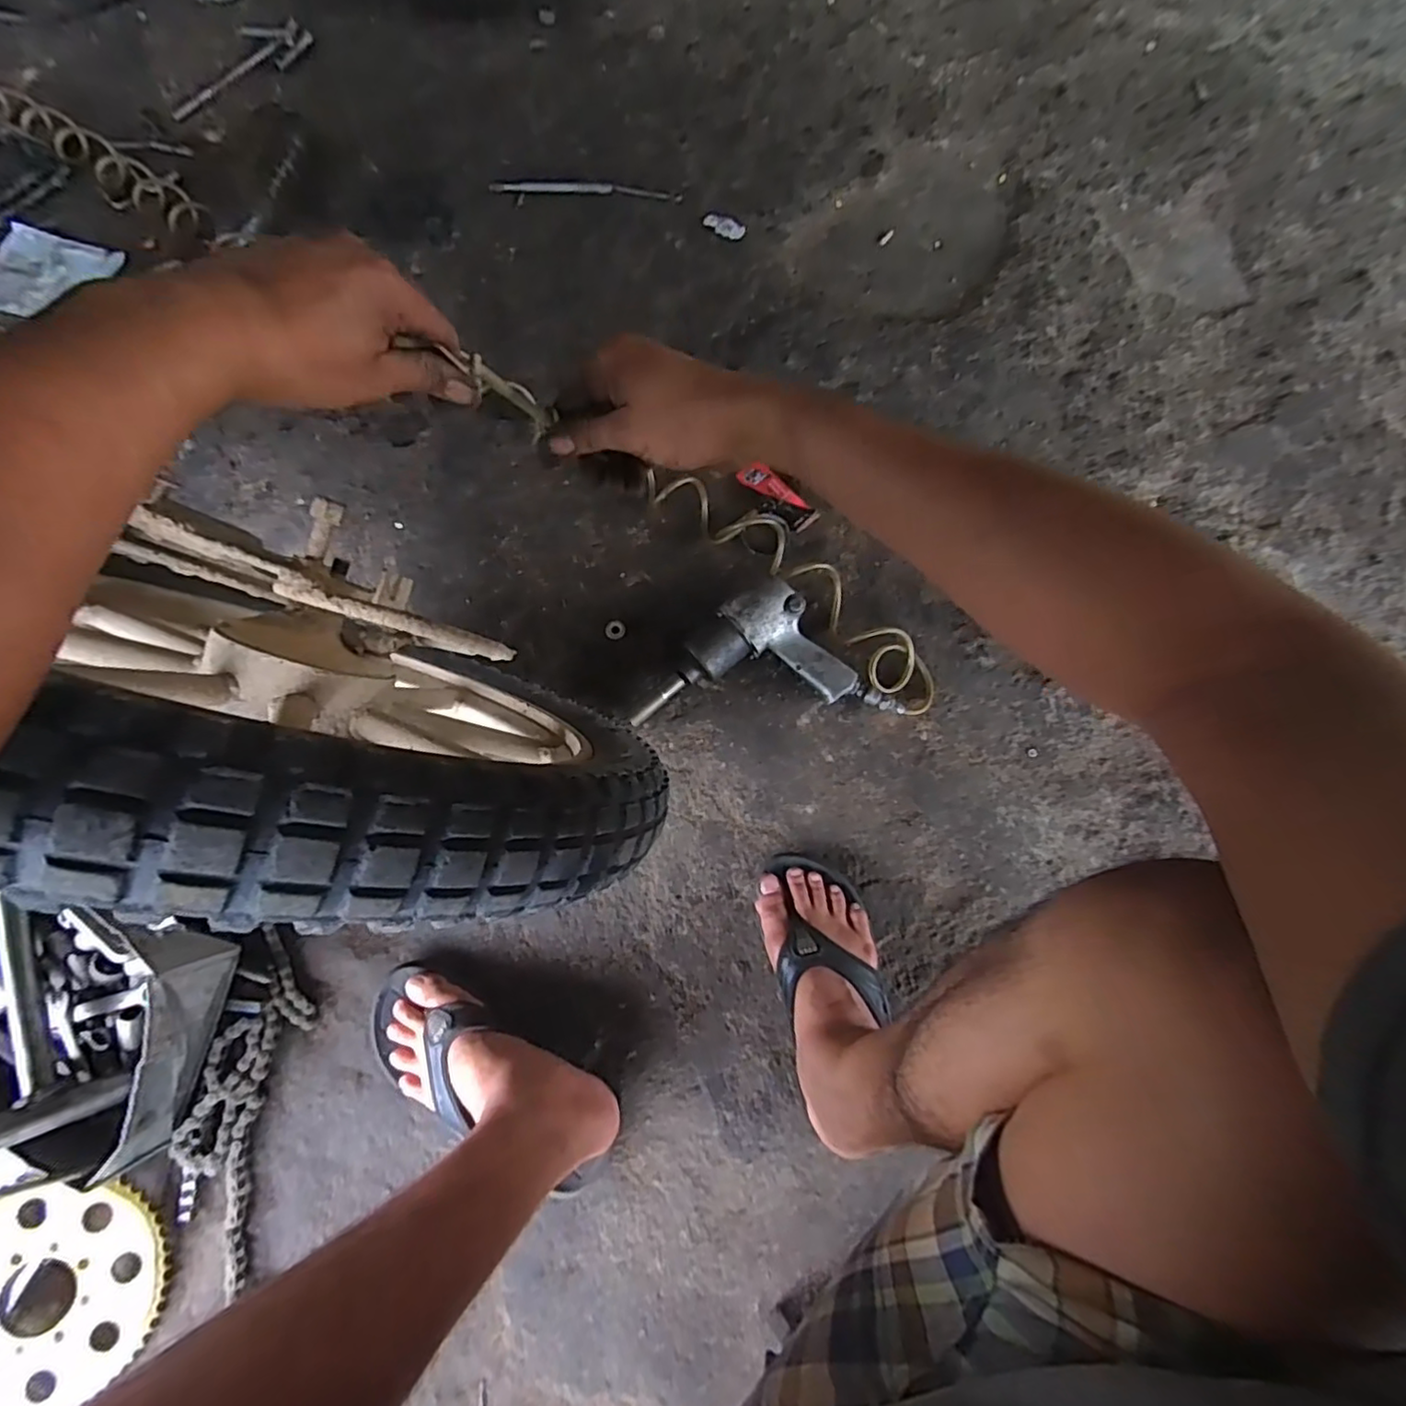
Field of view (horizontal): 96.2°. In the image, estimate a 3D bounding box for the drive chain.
[{"bbox_3d":[-0.468,0.412,0.635,0.095,0.034,0.310,5,72,2],"label":"drive chain"}]

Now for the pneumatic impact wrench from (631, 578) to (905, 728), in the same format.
[{"bbox_3d":[0.074,-0.059,0.745,0.294,0.078,0.141,-1,71,-1],"label":"pneumatic impact wrench"}]

